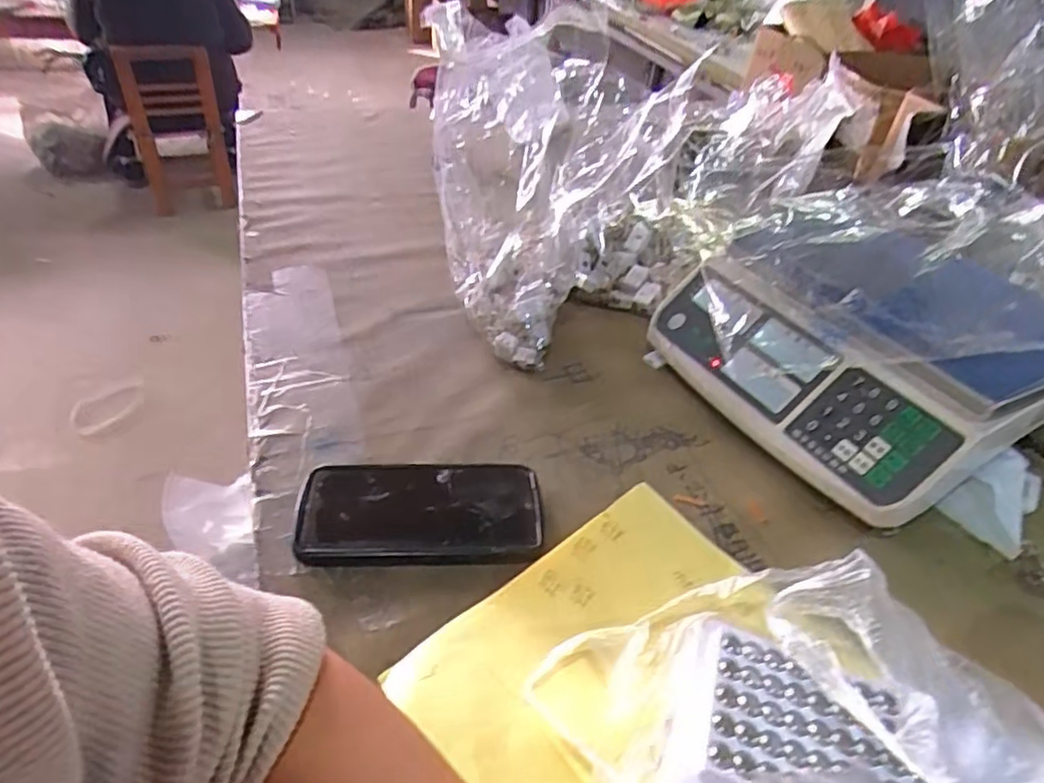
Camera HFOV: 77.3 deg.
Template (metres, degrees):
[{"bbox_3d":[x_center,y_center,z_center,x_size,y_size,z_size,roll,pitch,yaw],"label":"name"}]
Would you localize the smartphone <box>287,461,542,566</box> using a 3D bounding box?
[{"bbox_3d":[-0.071,0.084,0.465,0.168,0.013,0.085,2,39,-5],"label":"smartphone"}]

